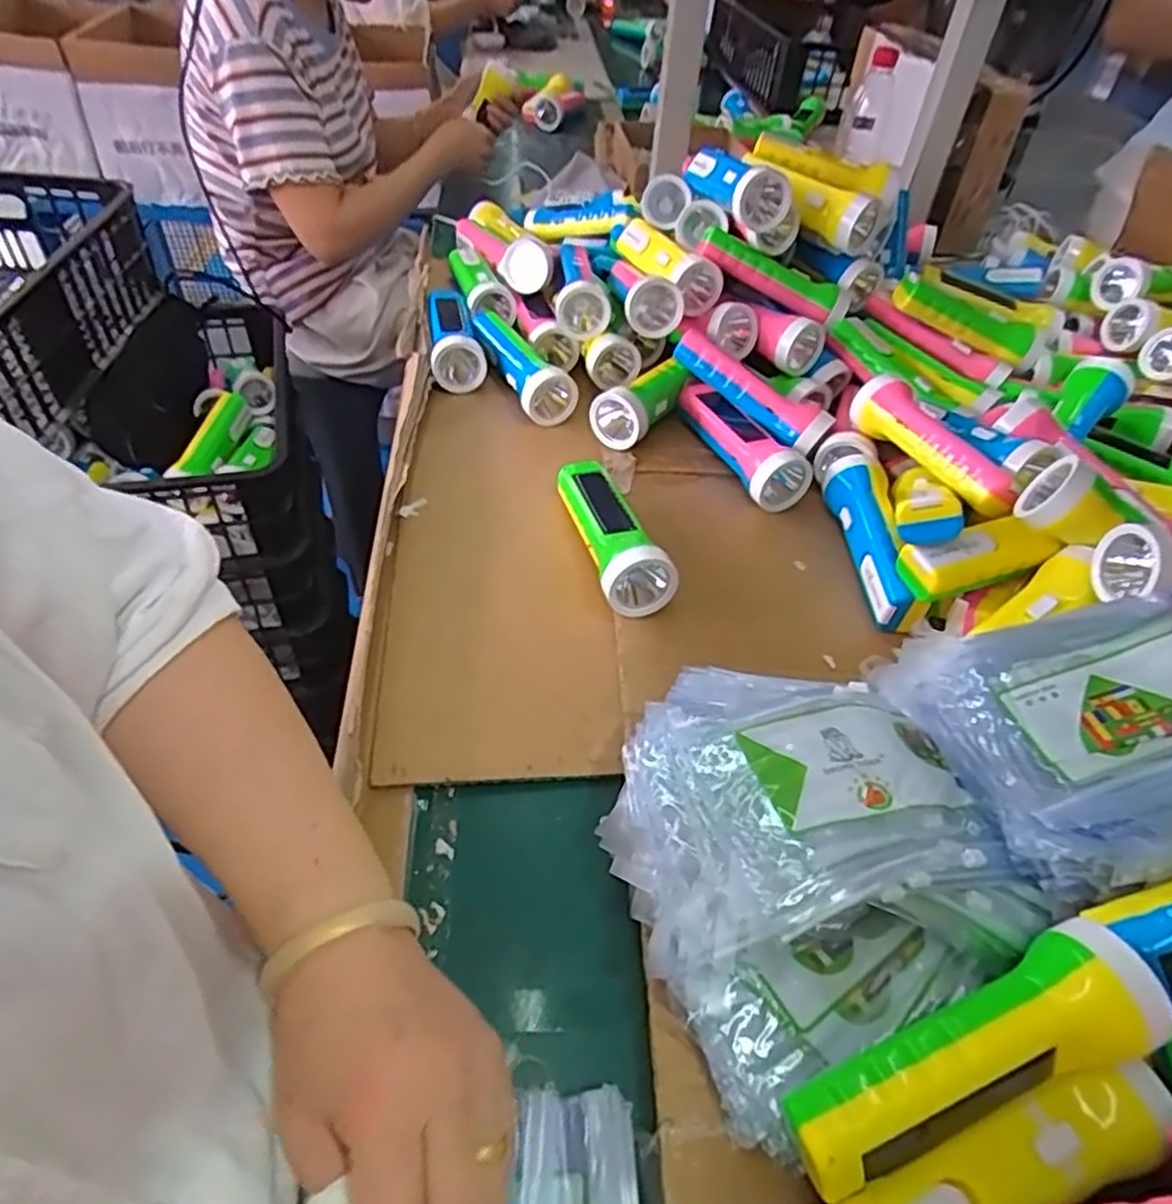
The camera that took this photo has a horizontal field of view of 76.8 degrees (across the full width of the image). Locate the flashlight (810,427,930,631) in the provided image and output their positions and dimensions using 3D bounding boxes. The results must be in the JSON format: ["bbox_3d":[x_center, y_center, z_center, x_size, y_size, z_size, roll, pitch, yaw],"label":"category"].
[{"bbox_3d":[0.229,-0.067,0.611,0.044,0.043,0.213,3,47,-2],"label":"flashlight"}]

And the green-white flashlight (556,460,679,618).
[{"bbox_3d":[0.020,-0.060,0.586,0.050,0.051,0.169,-9,49,-13],"label":"green-white flashlight"}]

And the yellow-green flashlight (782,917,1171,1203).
[{"bbox_3d":[0.162,0.190,0.309,0.158,0.046,0.048,-17,51,-15],"label":"yellow-green flashlight"}]

